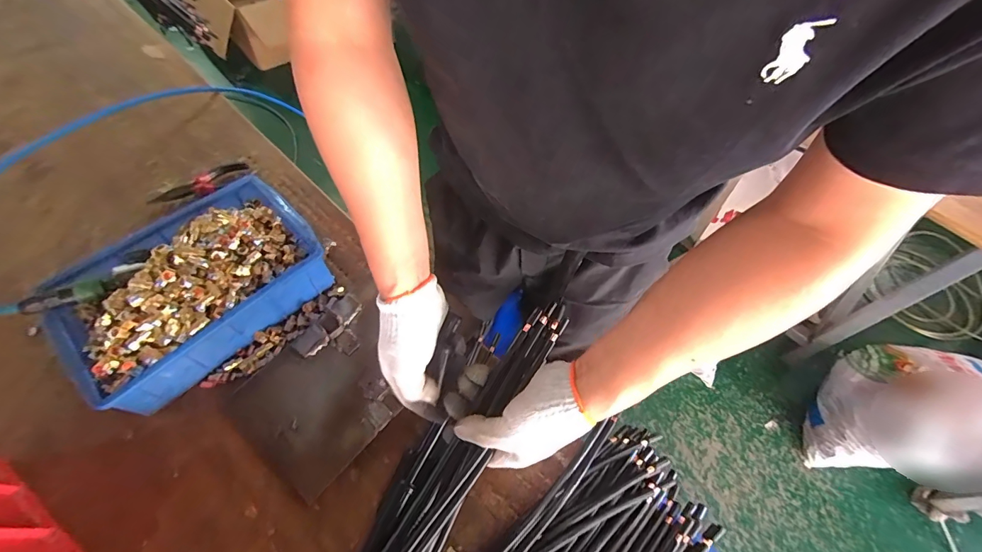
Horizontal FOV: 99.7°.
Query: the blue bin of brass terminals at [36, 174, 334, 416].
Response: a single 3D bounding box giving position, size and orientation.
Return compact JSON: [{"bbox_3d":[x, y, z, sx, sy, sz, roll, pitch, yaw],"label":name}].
[{"bbox_3d":[-0.387,0.016,0.549,0.310,0.107,0.223,-39,69,-24],"label":"blue bin of brass terminals"}]

